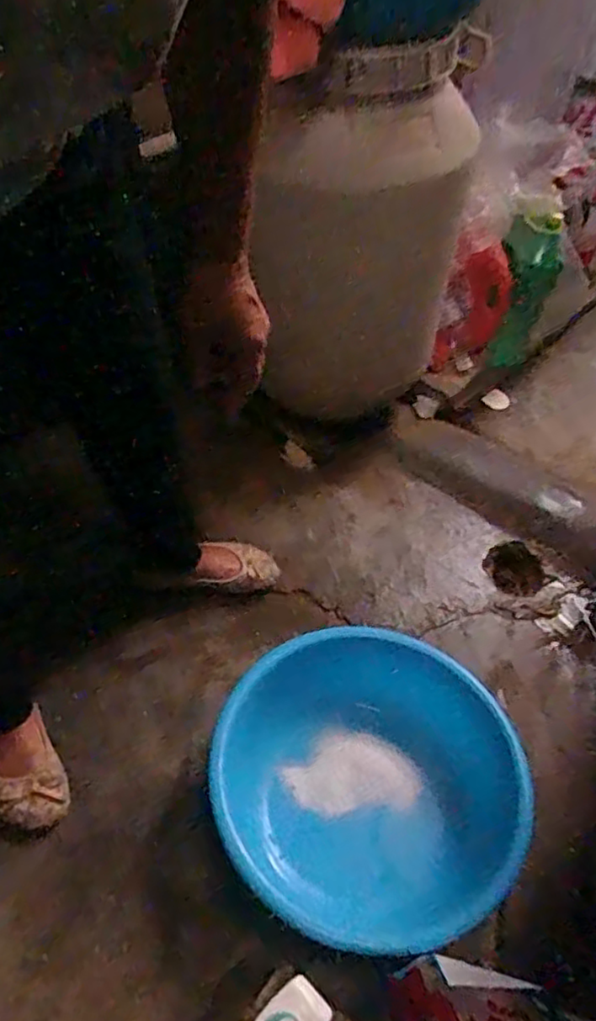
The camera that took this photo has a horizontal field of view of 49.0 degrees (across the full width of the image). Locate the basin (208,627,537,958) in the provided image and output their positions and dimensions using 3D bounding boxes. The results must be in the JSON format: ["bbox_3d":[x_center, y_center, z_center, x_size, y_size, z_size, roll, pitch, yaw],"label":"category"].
[{"bbox_3d":[0.086,0.360,0.855,0.414,0.103,0.386,27,53,16],"label":"basin"}]

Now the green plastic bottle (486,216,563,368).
[{"bbox_3d":[0.463,-0.445,1.353,0.125,0.291,0.075,12,14,4],"label":"green plastic bottle"}]

